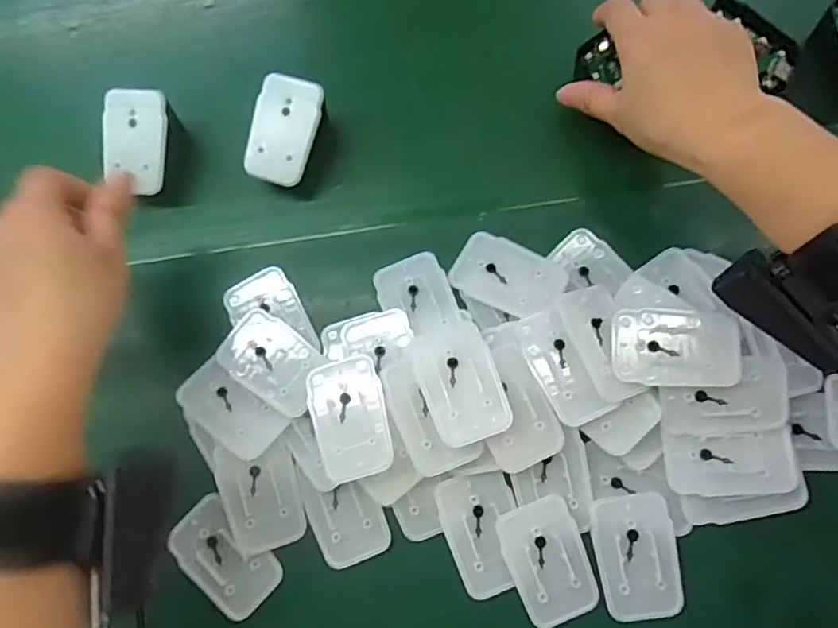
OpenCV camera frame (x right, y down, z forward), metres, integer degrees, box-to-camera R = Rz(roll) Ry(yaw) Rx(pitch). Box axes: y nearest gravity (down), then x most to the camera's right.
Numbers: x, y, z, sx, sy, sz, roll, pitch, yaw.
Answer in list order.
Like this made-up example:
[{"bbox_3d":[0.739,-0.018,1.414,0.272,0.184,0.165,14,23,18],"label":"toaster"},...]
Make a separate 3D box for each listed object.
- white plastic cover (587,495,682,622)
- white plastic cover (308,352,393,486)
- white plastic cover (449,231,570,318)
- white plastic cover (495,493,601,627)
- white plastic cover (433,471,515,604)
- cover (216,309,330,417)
[{"bbox_3d":[0.126,0.140,0.334,0.043,0.005,0.068,-8,79,-1],"label":"white plastic cover"},{"bbox_3d":[-0.041,0.061,0.346,0.045,0.005,0.069,-15,71,6],"label":"white plastic cover"},{"bbox_3d":[0.057,-0.025,0.373,0.067,0.015,0.042,28,80,6],"label":"white plastic cover"},{"bbox_3d":[0.075,0.143,0.335,0.045,0.005,0.068,-21,79,-4],"label":"white plastic cover"},{"bbox_3d":[0.038,0.128,0.343,0.044,0.006,0.067,-18,79,-3],"label":"white plastic cover"},{"bbox_3d":[-0.092,0.031,0.369,0.067,0.004,0.043,37,81,7],"label":"cover"}]

